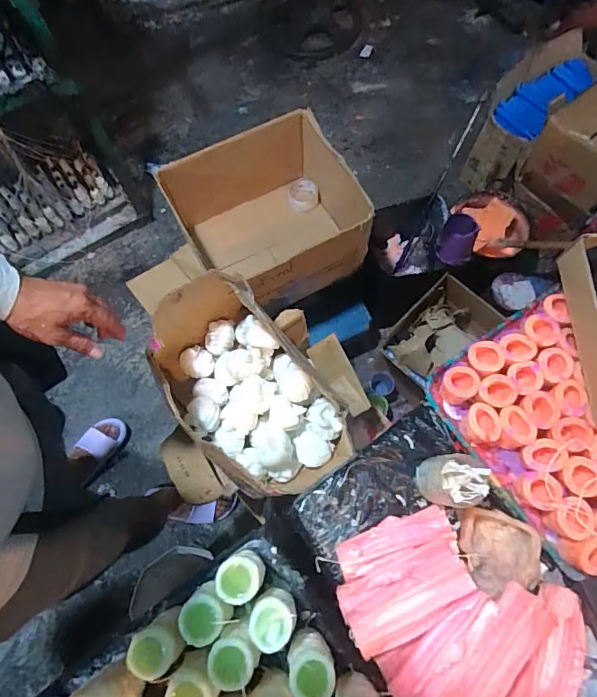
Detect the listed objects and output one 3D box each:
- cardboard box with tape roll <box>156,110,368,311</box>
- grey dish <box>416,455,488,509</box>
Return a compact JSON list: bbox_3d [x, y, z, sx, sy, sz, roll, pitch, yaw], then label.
[{"bbox_3d":[-0.081,-0.351,1.134,0.431,0.239,0.431,-27,72,-8],"label":"cardboard box with tape roll"},{"bbox_3d":[0.205,0.178,0.586,0.074,0.081,0.067,-1,71,1],"label":"grey dish"}]

